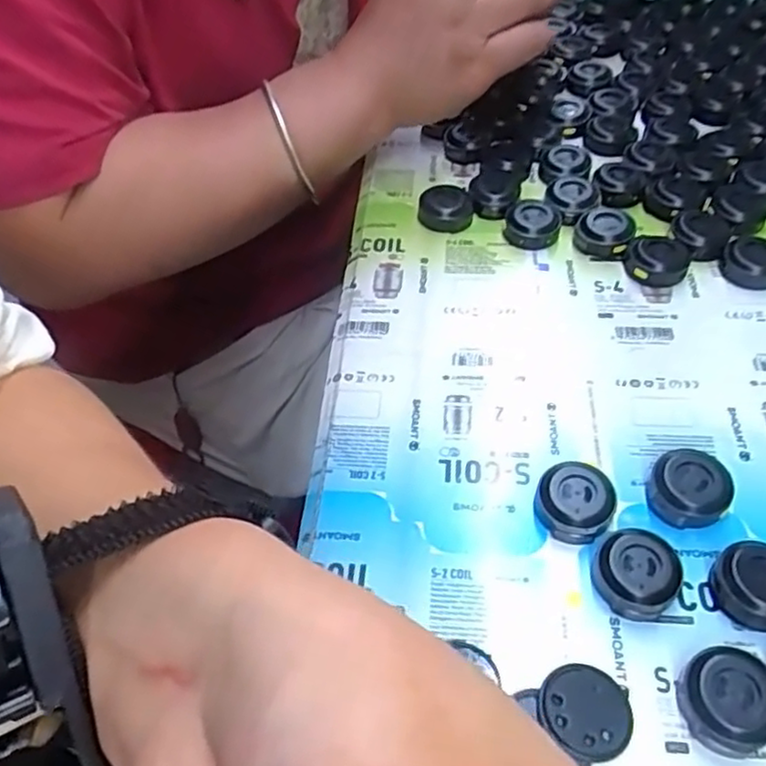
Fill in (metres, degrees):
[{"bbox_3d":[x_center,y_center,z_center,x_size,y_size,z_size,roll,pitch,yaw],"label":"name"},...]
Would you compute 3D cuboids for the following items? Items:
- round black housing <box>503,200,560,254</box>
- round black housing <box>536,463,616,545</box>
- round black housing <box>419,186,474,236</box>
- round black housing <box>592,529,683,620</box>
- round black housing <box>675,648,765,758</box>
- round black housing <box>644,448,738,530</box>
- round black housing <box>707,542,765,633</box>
[{"bbox_3d":[0.081,-0.085,0.378,0.029,0.015,0.029,-2,49,2],"label":"round black housing"},{"bbox_3d":[0.074,0.047,0.269,0.028,0.013,0.029,-2,49,2],"label":"round black housing"},{"bbox_3d":[0.035,-0.099,0.390,0.029,0.014,0.031,-2,49,2],"label":"round black housing"},{"bbox_3d":[0.089,0.068,0.249,0.032,0.014,0.029,-22,51,-14],"label":"round black housing"},{"bbox_3d":[0.109,0.101,0.219,0.030,0.013,0.027,-8,49,-4],"label":"round black housing"},{"bbox_3d":[0.119,0.041,0.270,0.028,0.013,0.028,-2,49,2],"label":"round black housing"},{"bbox_3d":[0.132,0.071,0.243,0.028,0.013,0.030,-2,49,2],"label":"round black housing"}]

